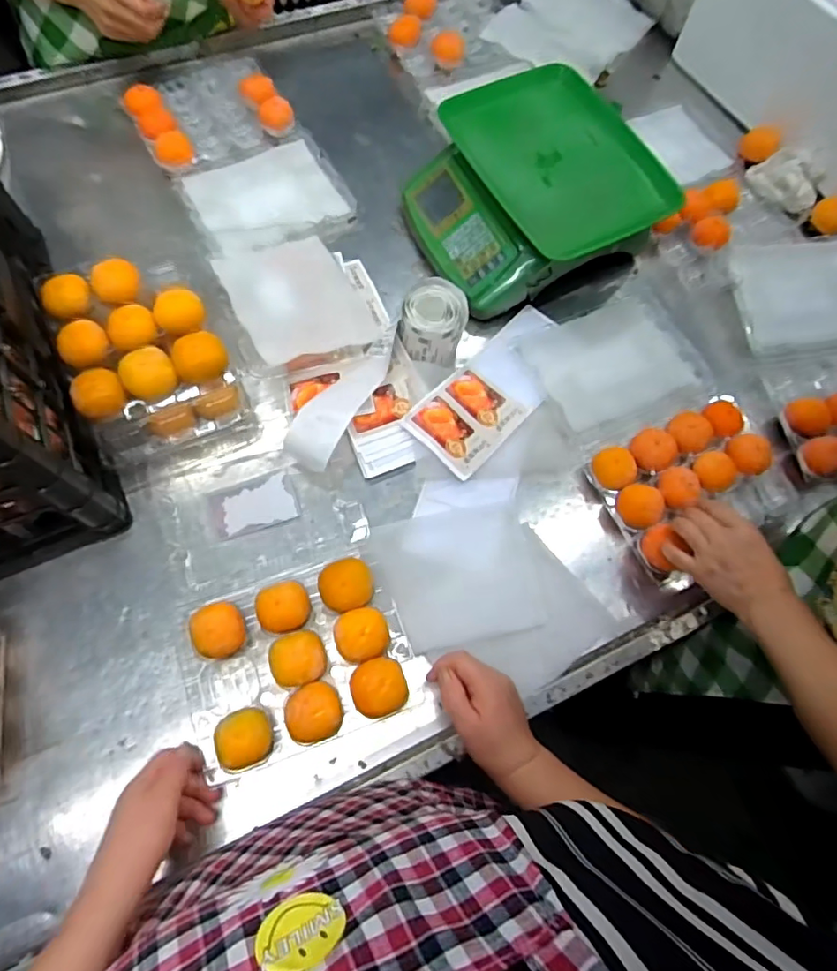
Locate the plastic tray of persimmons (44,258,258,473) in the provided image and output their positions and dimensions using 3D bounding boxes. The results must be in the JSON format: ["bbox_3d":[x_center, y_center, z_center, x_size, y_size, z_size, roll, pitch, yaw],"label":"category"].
[{"bbox_3d":[-0.314,-0.152,0.652,0.173,0.093,0.255,-22,72,-10],"label":"plastic tray of persimmons"}]

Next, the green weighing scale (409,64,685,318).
[{"bbox_3d":[0.147,-0.403,0.765,0.309,0.104,0.295,-17,72,-9],"label":"green weighing scale"}]

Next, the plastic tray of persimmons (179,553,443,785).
[{"bbox_3d":[-0.123,0.178,0.573,0.216,0.057,0.171,-19,72,-8],"label":"plastic tray of persimmons"}]

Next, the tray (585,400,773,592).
[{"bbox_3d":[0.334,0.000,0.681,0.217,0.058,0.174,-24,73,-11],"label":"tray"}]

